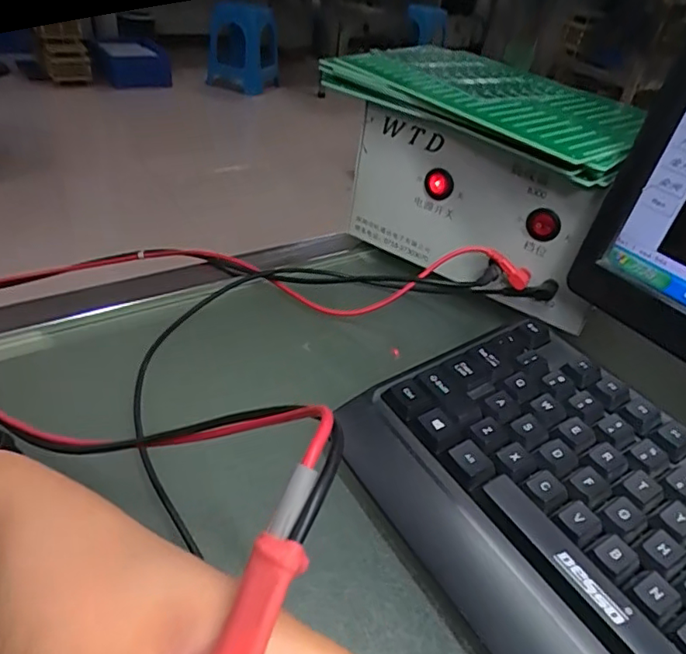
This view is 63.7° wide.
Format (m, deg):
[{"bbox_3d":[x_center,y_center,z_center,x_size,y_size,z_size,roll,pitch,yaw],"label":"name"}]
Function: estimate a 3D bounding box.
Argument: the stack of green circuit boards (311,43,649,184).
[{"bbox_3d":[0.107,-0.169,0.401,0.217,0.016,0.155,30,42,25],"label":"stack of green circuit boards"}]

